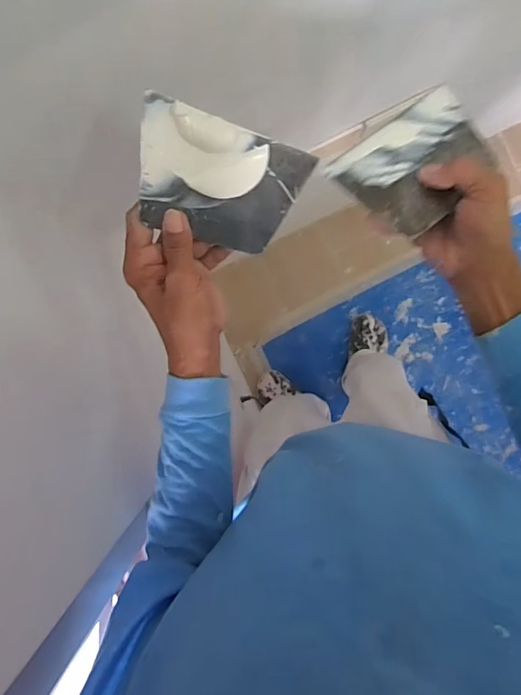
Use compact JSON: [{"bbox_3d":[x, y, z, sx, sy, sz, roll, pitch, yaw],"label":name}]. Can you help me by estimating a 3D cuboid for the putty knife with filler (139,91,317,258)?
[{"bbox_3d":[-0.033,-0.132,0.380,0.139,0.007,0.094,9,121,-27],"label":"putty knife with filler"}]

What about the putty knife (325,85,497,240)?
[{"bbox_3d":[0.137,-0.158,0.399,0.132,0.007,0.093,-39,84,-10],"label":"putty knife"}]

